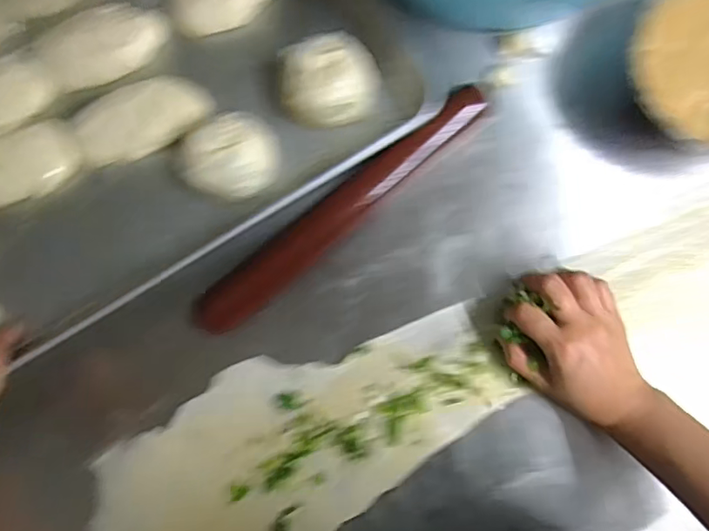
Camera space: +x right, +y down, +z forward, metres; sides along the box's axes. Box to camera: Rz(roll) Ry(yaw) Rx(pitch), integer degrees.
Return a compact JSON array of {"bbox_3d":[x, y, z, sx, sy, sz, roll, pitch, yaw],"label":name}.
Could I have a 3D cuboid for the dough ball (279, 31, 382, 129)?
[{"bbox_3d":[-0.021,-0.163,0.471,0.086,0.045,0.074,-10,82,3],"label":"dough ball"}]

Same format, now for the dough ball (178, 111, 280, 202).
[{"bbox_3d":[-0.109,-0.095,0.469,0.084,0.047,0.070,-34,81,0],"label":"dough ball"}]

